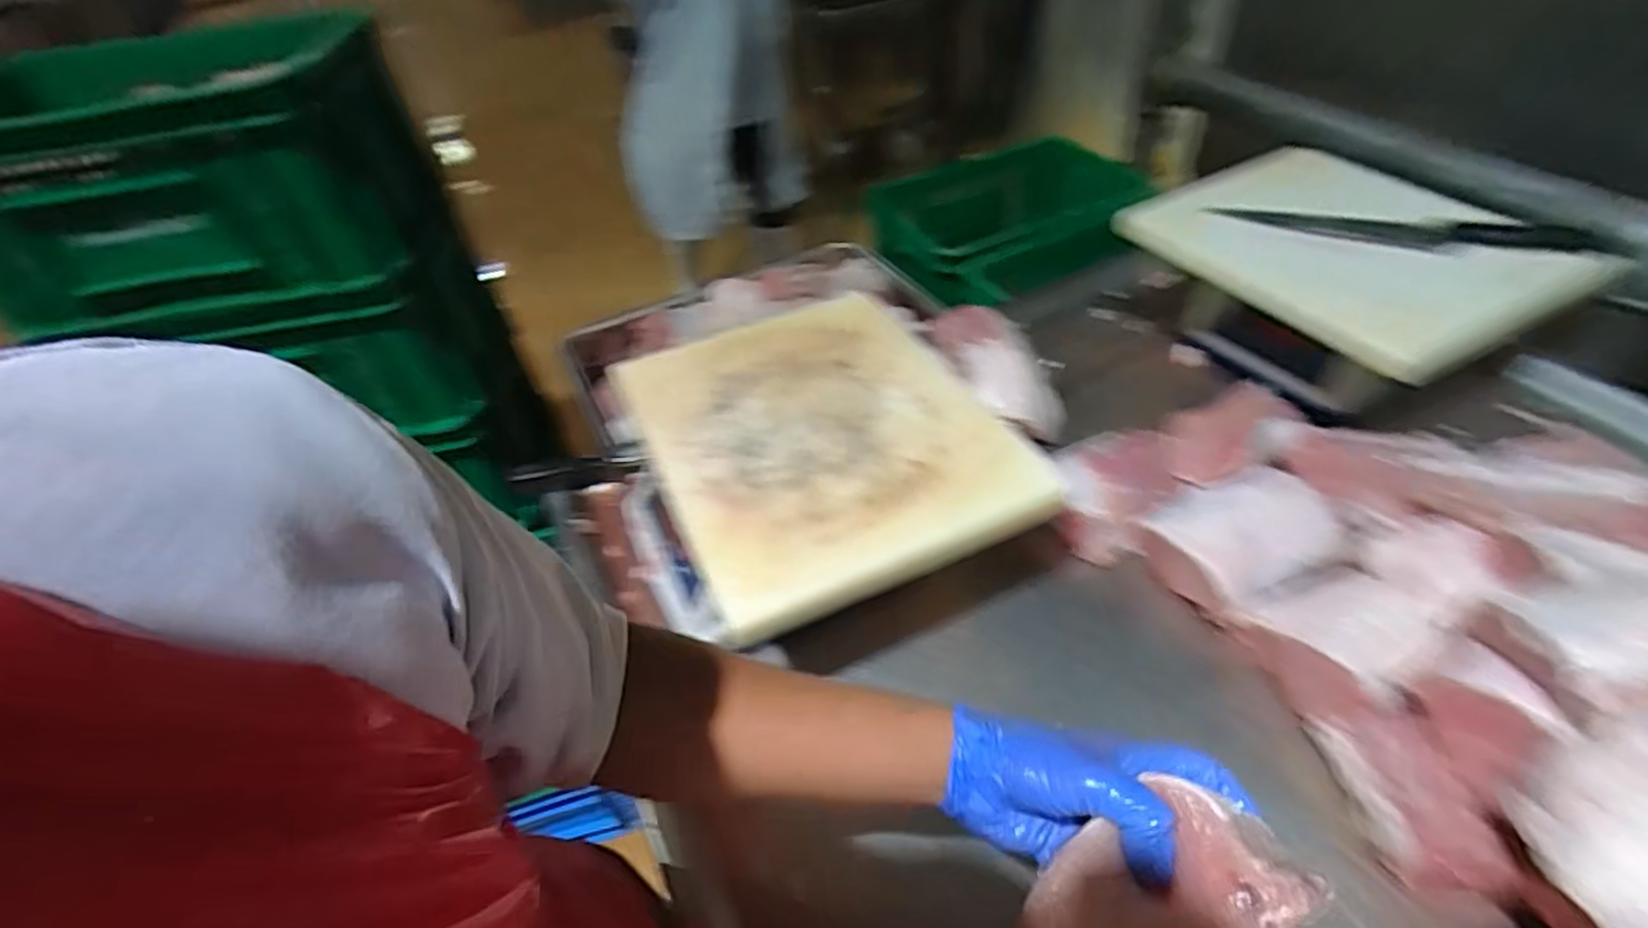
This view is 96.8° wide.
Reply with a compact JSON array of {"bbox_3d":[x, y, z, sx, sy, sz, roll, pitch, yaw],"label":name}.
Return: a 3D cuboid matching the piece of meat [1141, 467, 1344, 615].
[{"bbox_3d":[0.417,0.071,0.725,0.180,0.047,0.126,-22,46,-16],"label":"piece of meat"}]

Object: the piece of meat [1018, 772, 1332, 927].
[{"bbox_3d":[0.148,0.207,0.342,0.133,0.061,0.090,-37,49,1],"label":"piece of meat"}]

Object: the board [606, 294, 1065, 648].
[{"bbox_3d":[-0.015,-0.036,0.691,0.292,0.026,0.378,-21,46,-15],"label":"board"}]

